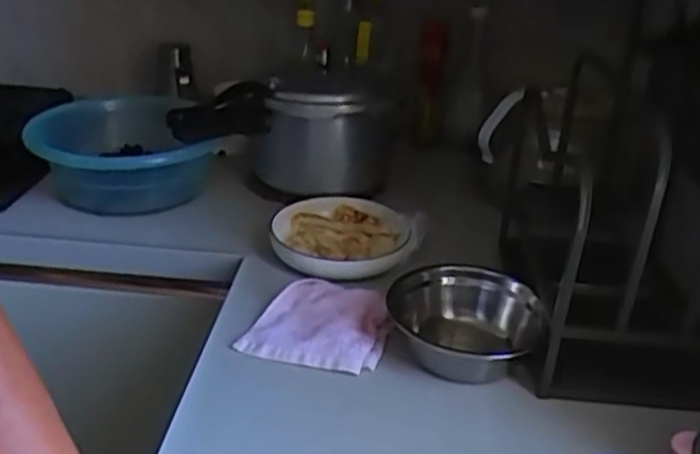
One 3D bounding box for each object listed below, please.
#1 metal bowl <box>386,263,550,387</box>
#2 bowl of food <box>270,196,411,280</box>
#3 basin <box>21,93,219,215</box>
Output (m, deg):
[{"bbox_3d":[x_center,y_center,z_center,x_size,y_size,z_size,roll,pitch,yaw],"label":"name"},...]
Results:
[{"bbox_3d":[0.130,0.113,0.777,0.142,0.072,0.156,2,27,-1],"label":"metal bowl"},{"bbox_3d":[-0.011,0.010,0.960,0.171,0.041,0.180,2,27,-1],"label":"bowl of food"},{"bbox_3d":[-0.321,-0.110,1.098,0.253,0.116,0.242,2,27,-1],"label":"basin"}]

